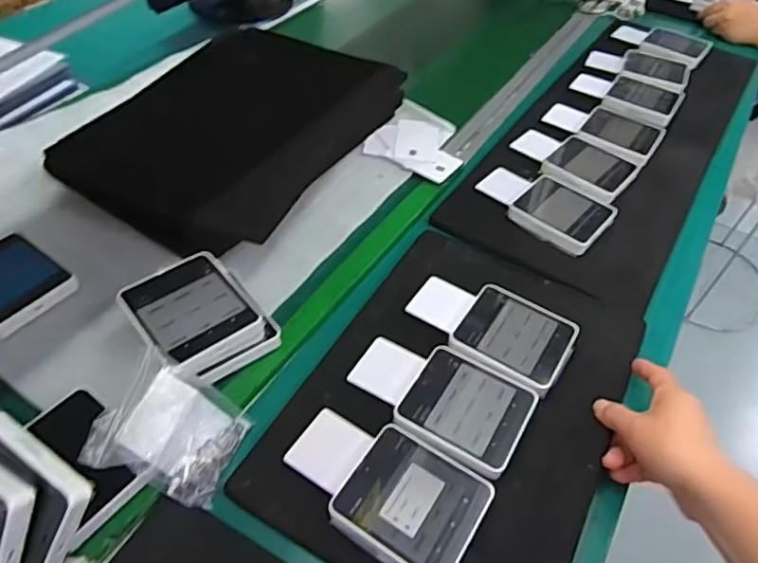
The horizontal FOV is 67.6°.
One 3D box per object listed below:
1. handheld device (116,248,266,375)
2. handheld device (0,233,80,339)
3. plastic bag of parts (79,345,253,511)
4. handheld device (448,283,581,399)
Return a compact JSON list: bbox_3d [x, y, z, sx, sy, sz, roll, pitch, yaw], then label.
[{"bbox_3d":[-0.155,0.024,0.474,0.086,0.023,0.103,-31,60,-29],"label":"handheld device"},{"bbox_3d":[-0.344,0.002,0.521,0.102,0.021,0.085,29,52,20],"label":"handheld device"},{"bbox_3d":[-0.151,0.110,0.415,0.074,0.070,0.092,14,49,7],"label":"plastic bag of parts"},{"bbox_3d":[0.126,0.051,0.525,0.098,0.009,0.091,28,52,19],"label":"handheld device"}]

